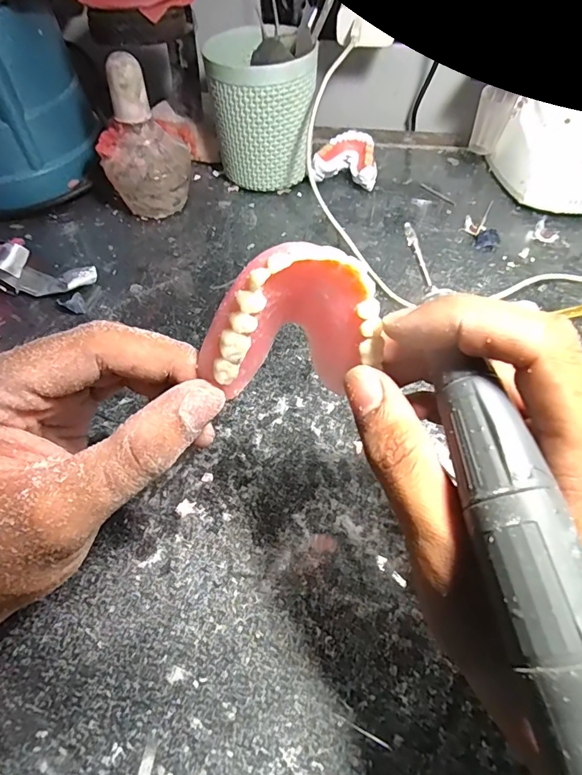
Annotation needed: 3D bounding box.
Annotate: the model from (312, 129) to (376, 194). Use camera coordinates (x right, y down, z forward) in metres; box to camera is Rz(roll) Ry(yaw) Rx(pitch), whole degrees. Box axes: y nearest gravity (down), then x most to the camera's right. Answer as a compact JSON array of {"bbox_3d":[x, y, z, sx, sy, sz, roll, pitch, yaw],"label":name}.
[{"bbox_3d":[0.052,-0.220,0.446,0.064,0.035,0.055,8,55,8],"label":"model"}]

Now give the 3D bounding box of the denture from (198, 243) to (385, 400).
[{"bbox_3d":[0.002,-0.020,0.151,0.054,0.053,0.020,4,31,-27],"label":"denture"}]

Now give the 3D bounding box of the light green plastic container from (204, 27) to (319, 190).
[{"bbox_3d":[-0.028,-0.250,0.411,0.089,0.125,0.083,-11,55,-6],"label":"light green plastic container"}]

